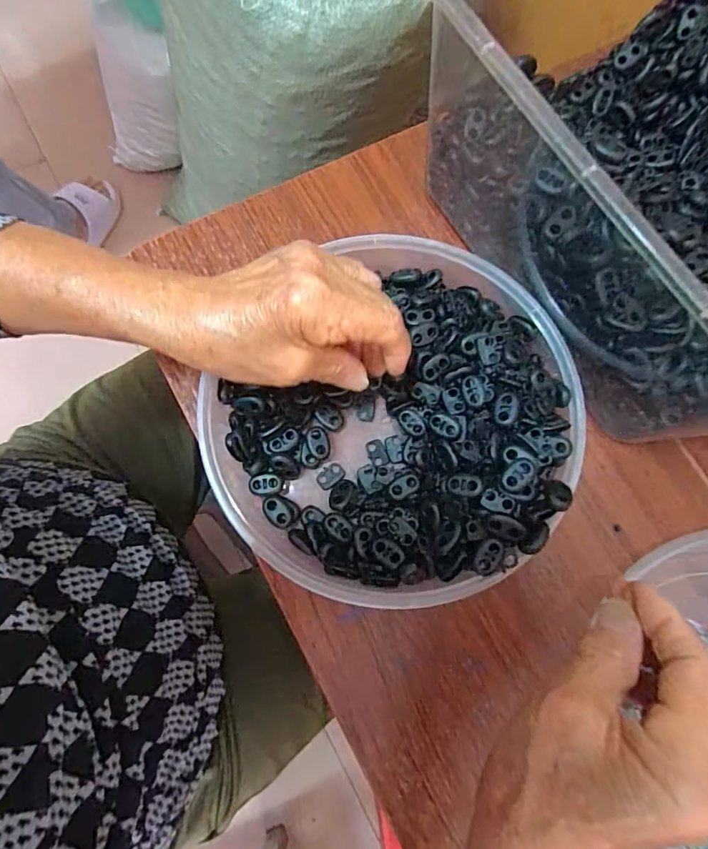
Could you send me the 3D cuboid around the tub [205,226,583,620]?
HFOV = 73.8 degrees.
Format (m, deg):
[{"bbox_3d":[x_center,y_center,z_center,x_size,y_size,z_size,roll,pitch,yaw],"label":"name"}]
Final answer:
[{"bbox_3d":[0.033,0.000,0.299,0.195,0.049,0.227,43,80,10],"label":"tub"}]

